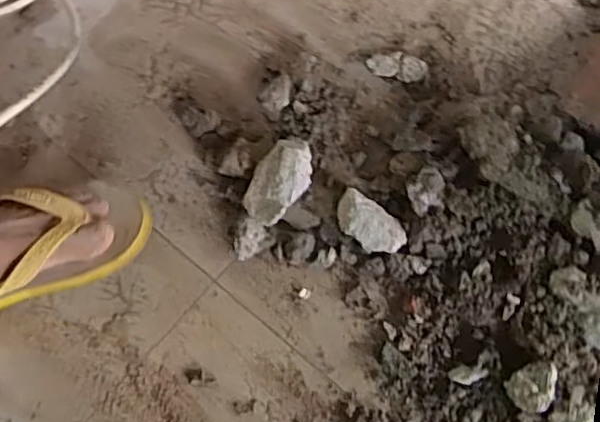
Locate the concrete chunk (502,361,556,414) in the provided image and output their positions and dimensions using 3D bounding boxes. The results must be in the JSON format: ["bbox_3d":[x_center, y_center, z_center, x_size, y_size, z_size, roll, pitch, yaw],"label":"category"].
[{"bbox_3d":[0.186,0.136,0.481,0.040,0.018,0.033,-40,70,-13],"label":"concrete chunk"}]

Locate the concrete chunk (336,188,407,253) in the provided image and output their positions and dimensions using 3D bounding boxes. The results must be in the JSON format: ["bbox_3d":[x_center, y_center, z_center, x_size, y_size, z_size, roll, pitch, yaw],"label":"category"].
[{"bbox_3d":[0.061,0.012,0.554,0.036,0.027,0.071,-41,70,-14],"label":"concrete chunk"}]

